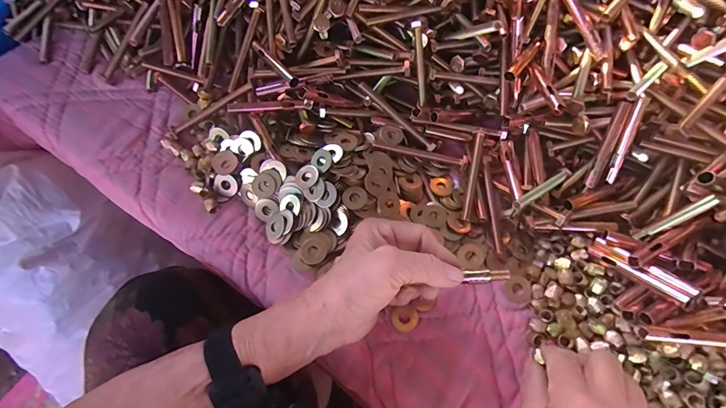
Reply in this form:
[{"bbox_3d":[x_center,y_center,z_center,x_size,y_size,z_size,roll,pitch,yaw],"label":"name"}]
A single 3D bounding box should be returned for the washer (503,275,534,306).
[{"bbox_3d":[0.145,0.081,0.336,0.025,0.004,0.025,-1,64,3],"label":"washer"}]

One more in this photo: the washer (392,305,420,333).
[{"bbox_3d":[0.038,0.103,0.325,0.022,0.005,0.024,-1,64,3],"label":"washer"}]

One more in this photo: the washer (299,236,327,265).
[{"bbox_3d":[-0.046,0.044,0.337,0.025,0.004,0.025,-1,64,3],"label":"washer"}]

